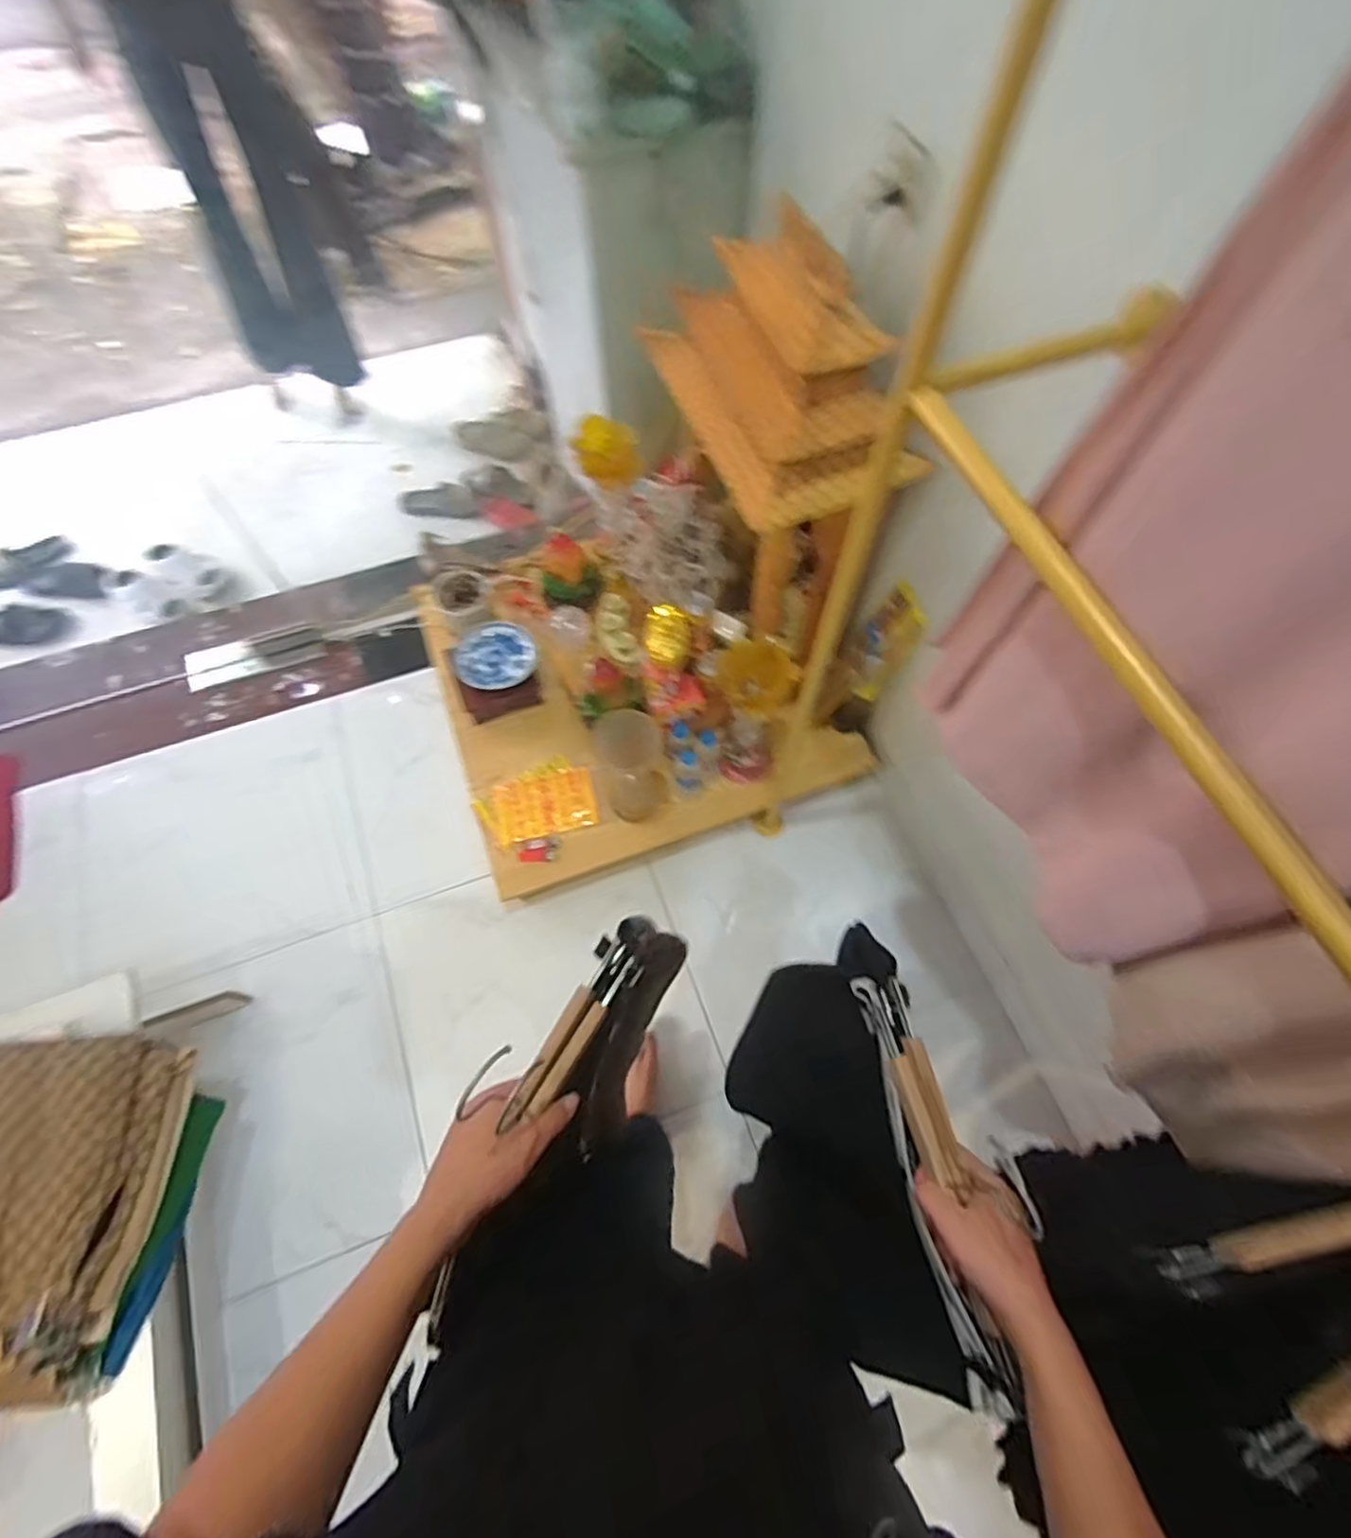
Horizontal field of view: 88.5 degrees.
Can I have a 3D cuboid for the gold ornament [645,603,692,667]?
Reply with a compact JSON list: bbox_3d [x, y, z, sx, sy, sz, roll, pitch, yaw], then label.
[{"bbox_3d":[-0.016,-0.256,1.333,0.084,0.070,0.092,0,64,0],"label":"gold ornament"}]

